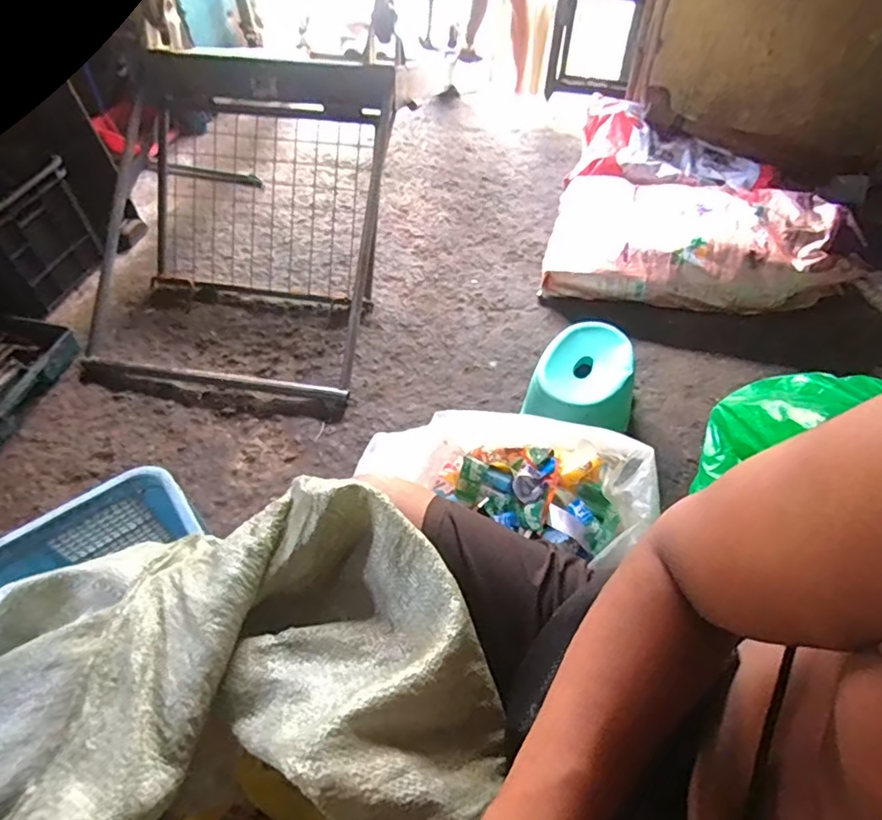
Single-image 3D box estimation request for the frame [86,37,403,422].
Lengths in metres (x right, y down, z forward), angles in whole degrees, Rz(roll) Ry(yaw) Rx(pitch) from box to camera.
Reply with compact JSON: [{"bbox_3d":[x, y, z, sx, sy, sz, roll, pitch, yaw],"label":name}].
[{"bbox_3d":[-0.543,-0.497,1.438,0.743,0.460,0.839,8,54,6],"label":"frame"}]

